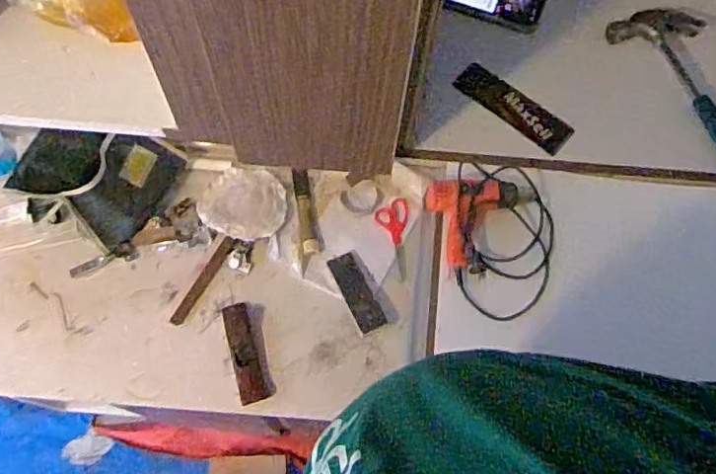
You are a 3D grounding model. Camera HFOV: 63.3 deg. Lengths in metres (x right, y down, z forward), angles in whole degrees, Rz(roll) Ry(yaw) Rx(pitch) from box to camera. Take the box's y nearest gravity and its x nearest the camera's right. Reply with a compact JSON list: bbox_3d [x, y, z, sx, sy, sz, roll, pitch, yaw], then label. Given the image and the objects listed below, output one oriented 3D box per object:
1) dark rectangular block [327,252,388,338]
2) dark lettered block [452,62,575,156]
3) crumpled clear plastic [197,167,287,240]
[{"bbox_3d":[-0.003,0.109,1.144,0.058,0.015,0.169,-21,70,-11],"label":"dark rectangular block"},{"bbox_3d":[0.166,-0.138,0.620,0.130,0.014,0.039,39,71,13],"label":"dark lettered block"},{"bbox_3d":[-0.239,-0.074,1.214,0.172,0.018,0.150,17,68,4],"label":"crumpled clear plastic"}]

